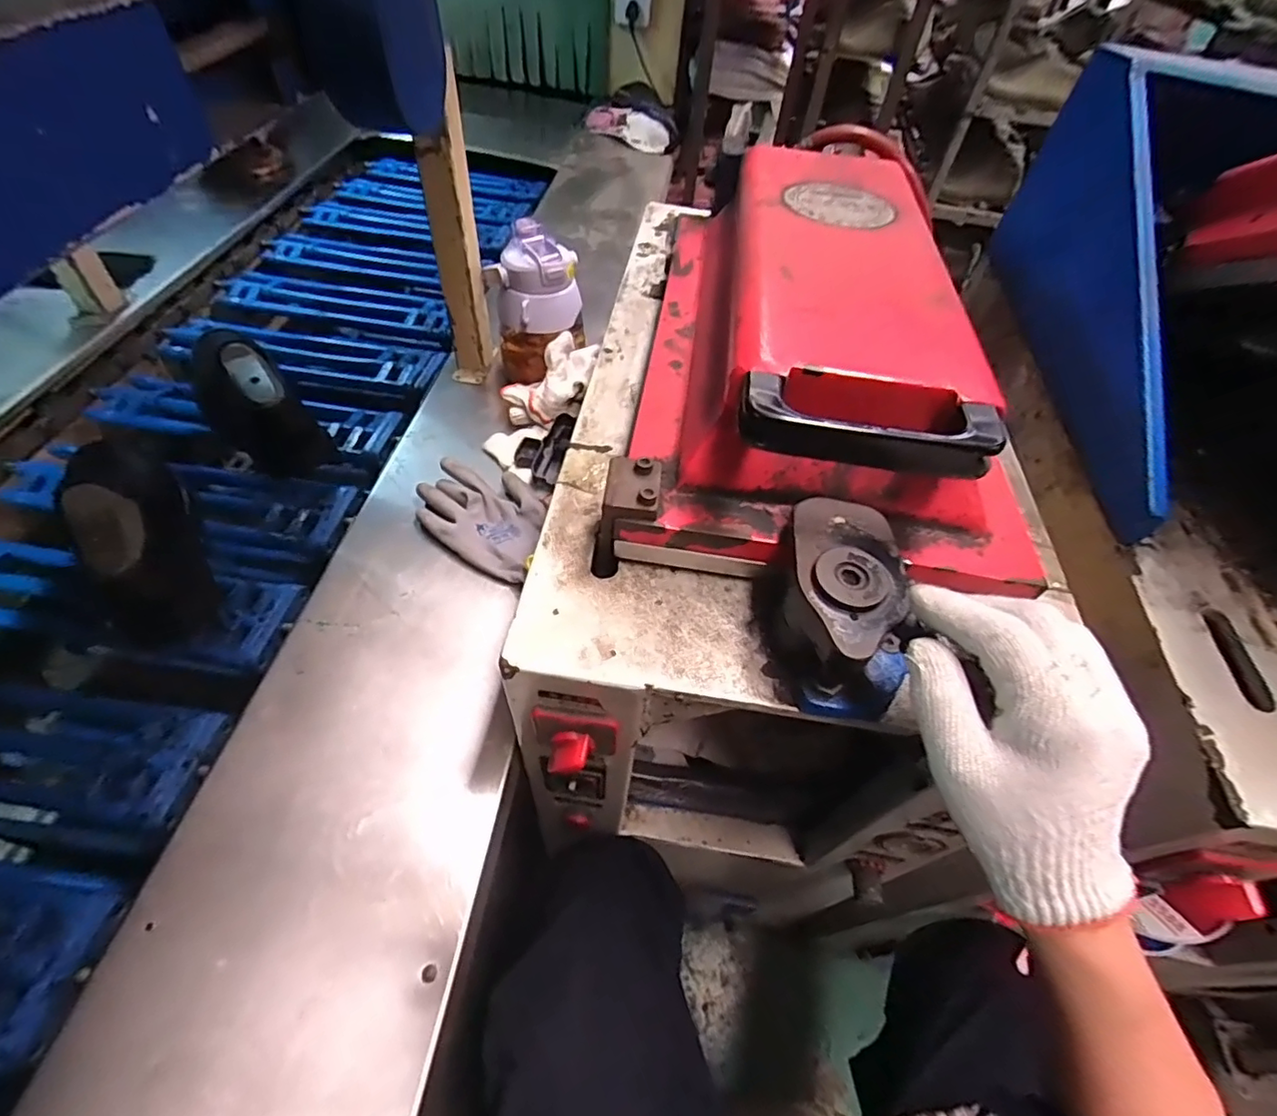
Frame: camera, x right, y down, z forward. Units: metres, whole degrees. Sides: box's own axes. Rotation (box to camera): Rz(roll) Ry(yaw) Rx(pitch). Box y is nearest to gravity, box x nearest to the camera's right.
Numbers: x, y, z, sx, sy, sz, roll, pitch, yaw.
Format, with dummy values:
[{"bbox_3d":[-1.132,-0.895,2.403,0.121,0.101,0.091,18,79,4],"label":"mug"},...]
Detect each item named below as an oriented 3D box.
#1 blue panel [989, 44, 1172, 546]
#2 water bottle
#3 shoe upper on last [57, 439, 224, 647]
[{"bbox_3d":[0.444,-0.271,0.549,0.033,0.202,0.490,9,53,2],"label":"blue panel"},{"bbox_3d":[-0.120,-0.304,0.711,0.100,0.157,0.088,14,53,4],"label":"water bottle"},{"bbox_3d":[-0.515,-0.057,0.579,0.082,0.108,0.316,-31,62,-25],"label":"shoe upper on last"}]

